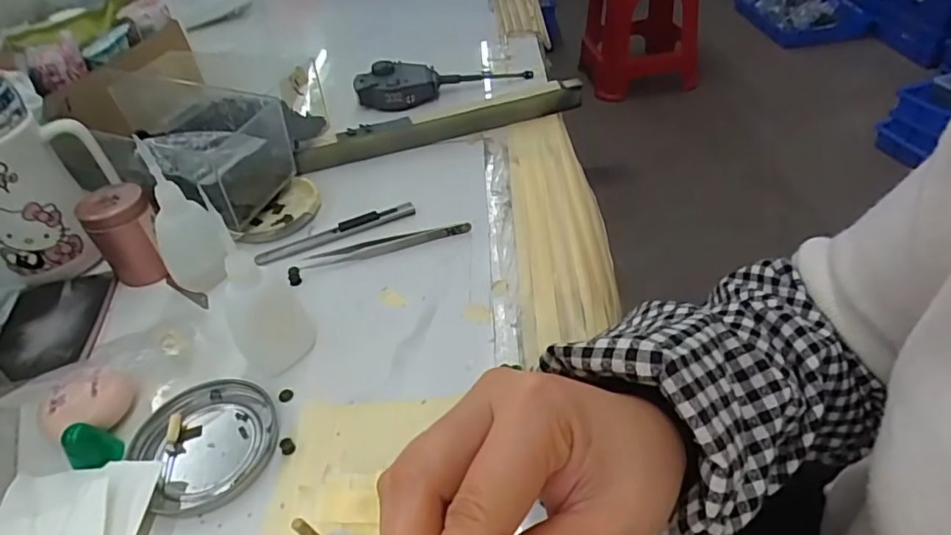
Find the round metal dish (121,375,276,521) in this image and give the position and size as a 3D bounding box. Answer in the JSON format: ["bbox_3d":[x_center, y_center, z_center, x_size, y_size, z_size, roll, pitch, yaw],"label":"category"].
[{"bbox_3d":[-0.149,0.095,0.320,0.073,0.007,0.076,-3,43,3],"label":"round metal dish"}]

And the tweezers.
[{"bbox_3d":[-0.066,-0.018,0.425,0.124,0.011,0.013,-12,43,-6],"label":"tweezers"}]

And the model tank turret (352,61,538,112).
[{"bbox_3d":[-0.033,-0.202,0.609,0.188,0.030,0.048,-9,43,-3],"label":"model tank turret"}]

